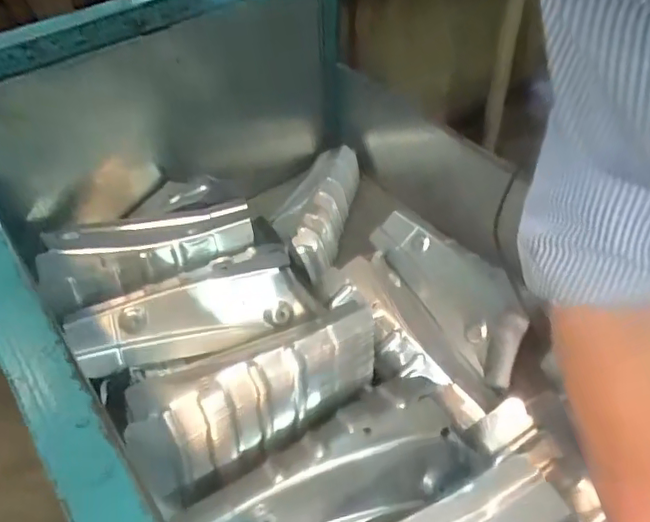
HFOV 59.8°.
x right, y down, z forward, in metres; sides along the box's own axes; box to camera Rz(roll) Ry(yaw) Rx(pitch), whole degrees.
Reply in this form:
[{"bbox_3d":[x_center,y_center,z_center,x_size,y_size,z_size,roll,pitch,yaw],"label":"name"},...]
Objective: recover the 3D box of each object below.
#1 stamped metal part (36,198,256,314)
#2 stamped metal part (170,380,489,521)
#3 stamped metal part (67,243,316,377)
[{"bbox_3d":[-0.246,-0.029,0.793,0.283,0.059,0.129,-18,49,-14],"label":"stamped metal part"},{"bbox_3d":[0.005,0.211,0.565,0.306,0.059,0.118,-20,49,-16],"label":"stamped metal part"},{"bbox_3d":[-0.175,0.059,0.732,0.300,0.072,0.105,-13,48,-10],"label":"stamped metal part"}]

